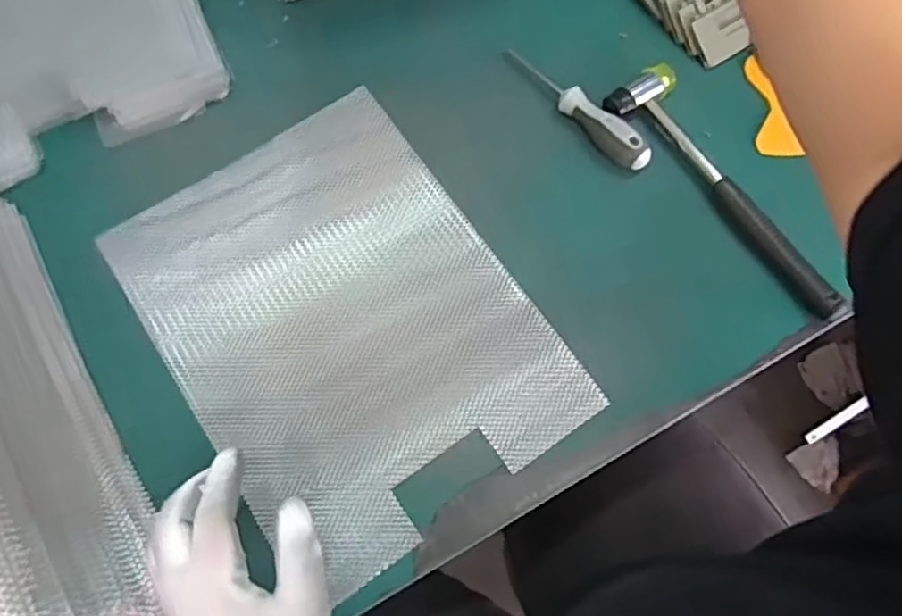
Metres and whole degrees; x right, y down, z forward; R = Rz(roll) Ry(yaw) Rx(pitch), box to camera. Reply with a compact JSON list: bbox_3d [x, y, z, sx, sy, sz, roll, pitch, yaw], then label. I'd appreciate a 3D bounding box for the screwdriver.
[{"bbox_3d":[0.104,-0.166,0.567,0.018,0.028,0.148,-42,76,-12],"label":"screwdriver"}]

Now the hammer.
[{"bbox_3d":[0.218,-0.094,0.547,0.059,0.021,0.241,-34,74,-10],"label":"hammer"}]

